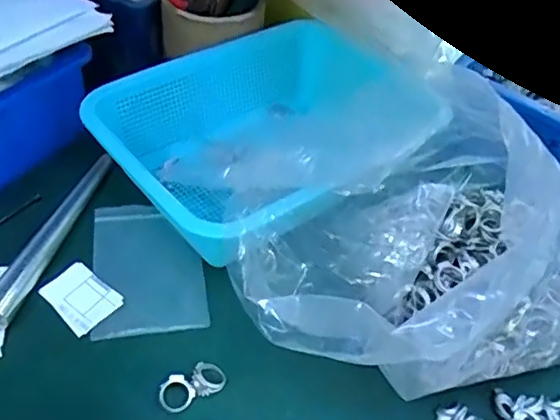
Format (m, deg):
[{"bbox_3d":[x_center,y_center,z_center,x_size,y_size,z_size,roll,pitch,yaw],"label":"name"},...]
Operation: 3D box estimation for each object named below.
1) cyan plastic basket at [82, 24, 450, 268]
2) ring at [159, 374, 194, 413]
[{"bbox_3d":[-0.010,-0.059,0.504,0.251,0.076,0.195,-30,54,-30],"label":"cyan plastic basket"},{"bbox_3d":[-0.065,0.116,0.377,0.021,0.004,0.021,2,78,-10],"label":"ring"}]

